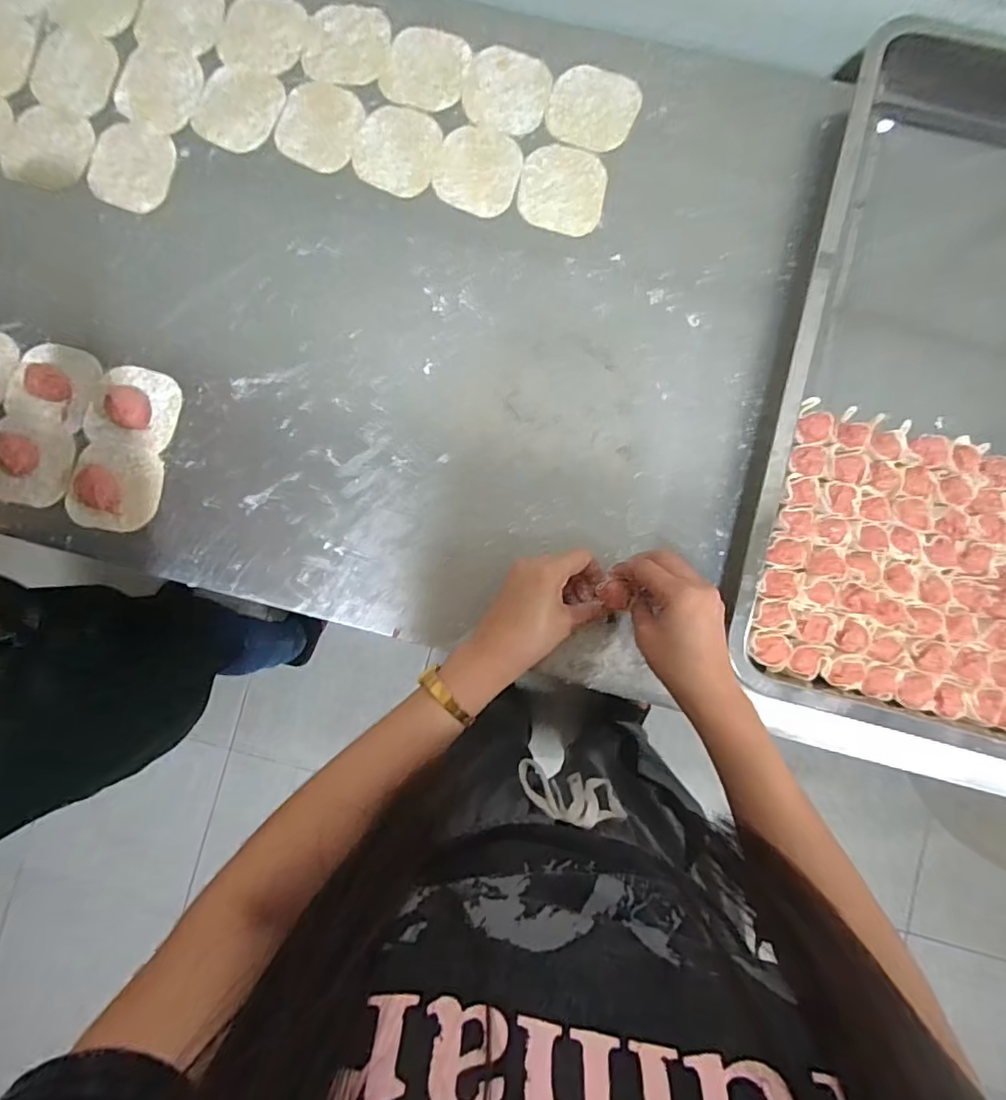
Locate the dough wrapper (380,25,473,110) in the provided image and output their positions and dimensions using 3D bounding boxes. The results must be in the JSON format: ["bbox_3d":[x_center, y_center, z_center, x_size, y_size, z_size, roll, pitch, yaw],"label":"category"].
[{"bbox_3d":[-0.073,-0.463,0.515,0.077,0.004,0.084,0,86,0],"label":"dough wrapper"}]

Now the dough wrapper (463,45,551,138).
[{"bbox_3d":[0.004,-0.441,0.512,0.080,0.004,0.084,0,86,0],"label":"dough wrapper"}]

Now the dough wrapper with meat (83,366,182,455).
[{"bbox_3d":[-0.338,-0.130,0.490,0.074,0.014,0.073,11,86,1],"label":"dough wrapper with meat"}]

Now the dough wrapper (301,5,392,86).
[{"bbox_3d":[-0.150,-0.488,0.517,0.080,0.004,0.083,8,86,0],"label":"dough wrapper"}]

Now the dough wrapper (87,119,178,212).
[{"bbox_3d":[-0.353,-0.363,0.510,0.074,0.007,0.083,18,86,1],"label":"dough wrapper"}]

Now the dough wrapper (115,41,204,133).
[{"bbox_3d":[-0.330,-0.447,0.516,0.081,0.004,0.081,0,86,0],"label":"dough wrapper"}]

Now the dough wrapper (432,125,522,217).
[{"bbox_3d":[-0.024,-0.358,0.506,0.078,0.004,0.082,16,86,1],"label":"dough wrapper"}]

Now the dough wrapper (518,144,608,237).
[{"bbox_3d":[0.056,-0.338,0.503,0.079,0.004,0.082,11,86,1],"label":"dough wrapper"}]

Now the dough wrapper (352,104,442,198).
[{"bbox_3d":[-0.101,-0.381,0.510,0.079,0.004,0.083,14,86,1],"label":"dough wrapper"}]

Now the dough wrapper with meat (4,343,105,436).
[{"bbox_3d":[-0.410,-0.152,0.486,0.078,0.017,0.073,21,86,1],"label":"dough wrapper with meat"}]

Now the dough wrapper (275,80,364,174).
[{"bbox_3d":[-0.176,-0.407,0.515,0.078,0.004,0.085,0,86,0],"label":"dough wrapper"}]

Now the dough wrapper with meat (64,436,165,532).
[{"bbox_3d":[-0.352,-0.056,0.484,0.077,0.013,0.077,15,86,1],"label":"dough wrapper with meat"}]

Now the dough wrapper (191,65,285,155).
[{"bbox_3d":[-0.252,-0.423,0.514,0.070,0.008,0.082,22,86,1],"label":"dough wrapper"}]

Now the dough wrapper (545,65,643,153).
[{"bbox_3d":[0.085,-0.418,0.507,0.081,0.004,0.078,0,90,0],"label":"dough wrapper"}]

